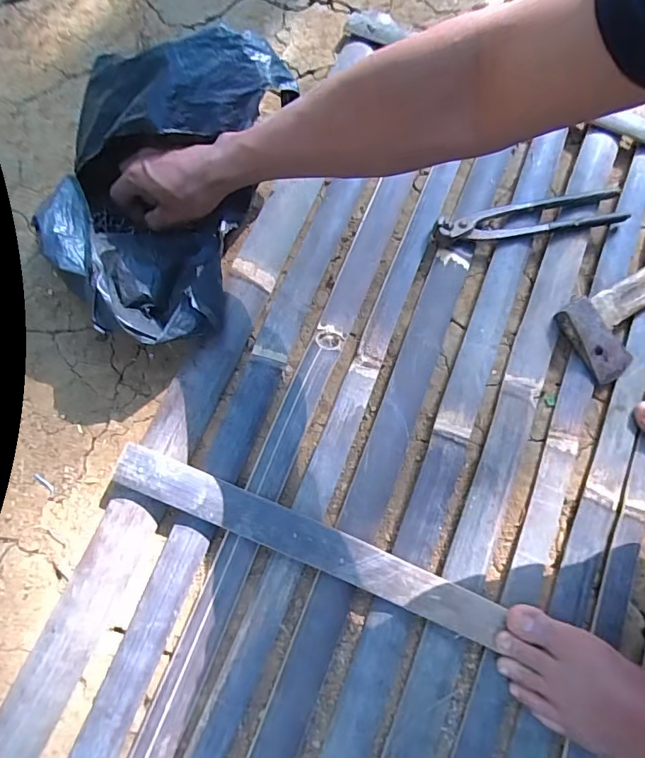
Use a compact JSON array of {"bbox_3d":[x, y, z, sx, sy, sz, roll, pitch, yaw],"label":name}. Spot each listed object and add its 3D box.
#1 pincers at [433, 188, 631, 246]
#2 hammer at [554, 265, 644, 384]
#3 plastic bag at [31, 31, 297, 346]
[{"bbox_3d":[0.235,-0.181,0.510,0.228,0.023,0.045,-11,75,-4],"label":"pincers"},{"bbox_3d":[0.379,-0.100,0.490,0.265,0.026,0.082,-31,77,-9],"label":"hammer"},{"bbox_3d":[-0.162,-0.176,0.440,0.192,0.142,0.264,16,74,3],"label":"plastic bag"}]

